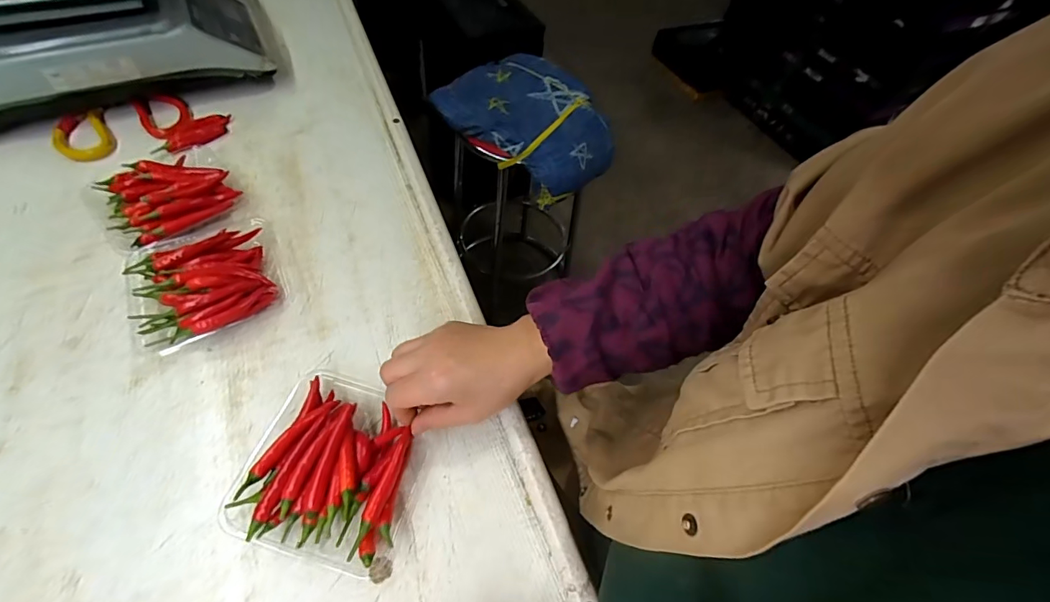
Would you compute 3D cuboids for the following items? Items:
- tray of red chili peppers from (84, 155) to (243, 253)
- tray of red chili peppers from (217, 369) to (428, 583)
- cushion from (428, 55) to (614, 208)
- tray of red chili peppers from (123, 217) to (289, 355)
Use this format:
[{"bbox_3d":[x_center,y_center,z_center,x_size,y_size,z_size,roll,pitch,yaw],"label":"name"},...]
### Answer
[{"bbox_3d":[-0.387,-0.111,0.490,0.123,0.030,0.132,-38,66,-26],"label":"tray of red chili peppers"},{"bbox_3d":[-0.146,0.121,0.349,0.125,0.040,0.129,11,56,3],"label":"tray of red chili peppers"},{"bbox_3d":[0.026,-0.390,0.986,0.355,0.110,0.316,30,58,15],"label":"cushion"},{"bbox_3d":[-0.300,-0.021,0.433,0.126,0.033,0.124,-29,63,-22],"label":"tray of red chili peppers"}]

